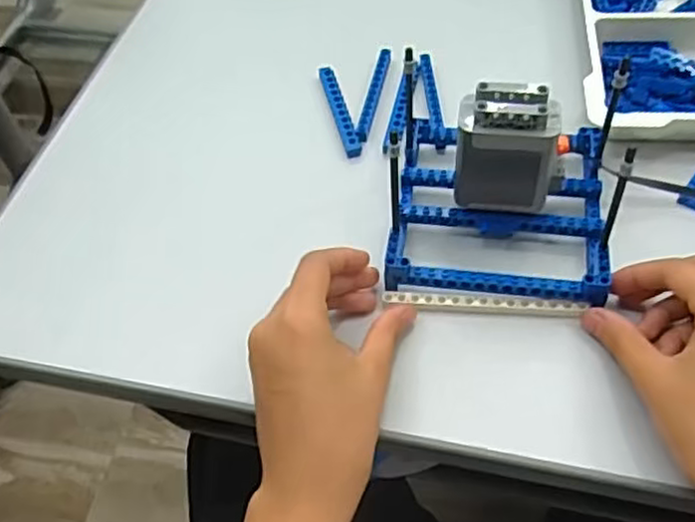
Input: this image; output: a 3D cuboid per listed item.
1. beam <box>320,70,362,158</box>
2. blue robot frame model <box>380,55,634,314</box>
[{"bbox_3d":[-0.006,-0.113,0.521,0.012,0.008,0.100,-13,53,-5],"label":"beam"},{"bbox_3d":[0.090,-0.052,0.411,0.124,0.095,0.133,4,55,7],"label":"blue robot frame model"}]

